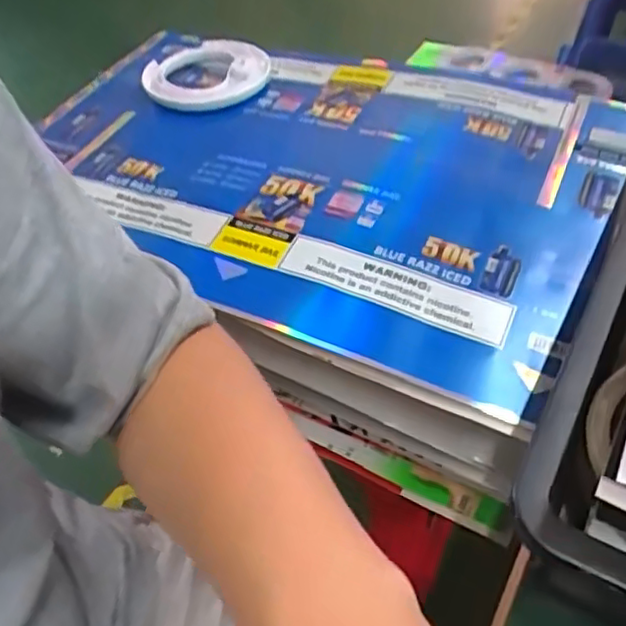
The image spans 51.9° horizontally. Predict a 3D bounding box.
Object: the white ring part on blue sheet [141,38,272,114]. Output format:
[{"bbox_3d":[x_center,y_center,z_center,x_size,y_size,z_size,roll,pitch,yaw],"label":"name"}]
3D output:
[{"bbox_3d":[-0.117,-0.256,0.683,0.124,0.023,0.124,-2,48,3],"label":"white ring part on blue sheet"}]

